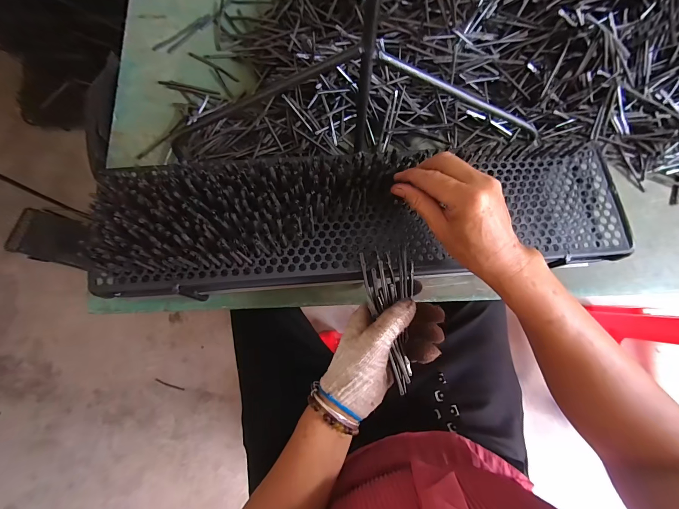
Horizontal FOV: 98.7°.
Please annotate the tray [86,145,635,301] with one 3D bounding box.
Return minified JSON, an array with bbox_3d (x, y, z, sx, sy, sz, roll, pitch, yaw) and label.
[{"bbox_3d":[0.033,-0.043,0.321,0.566,0.044,0.133,-5,78,-5],"label":"tray"}]

